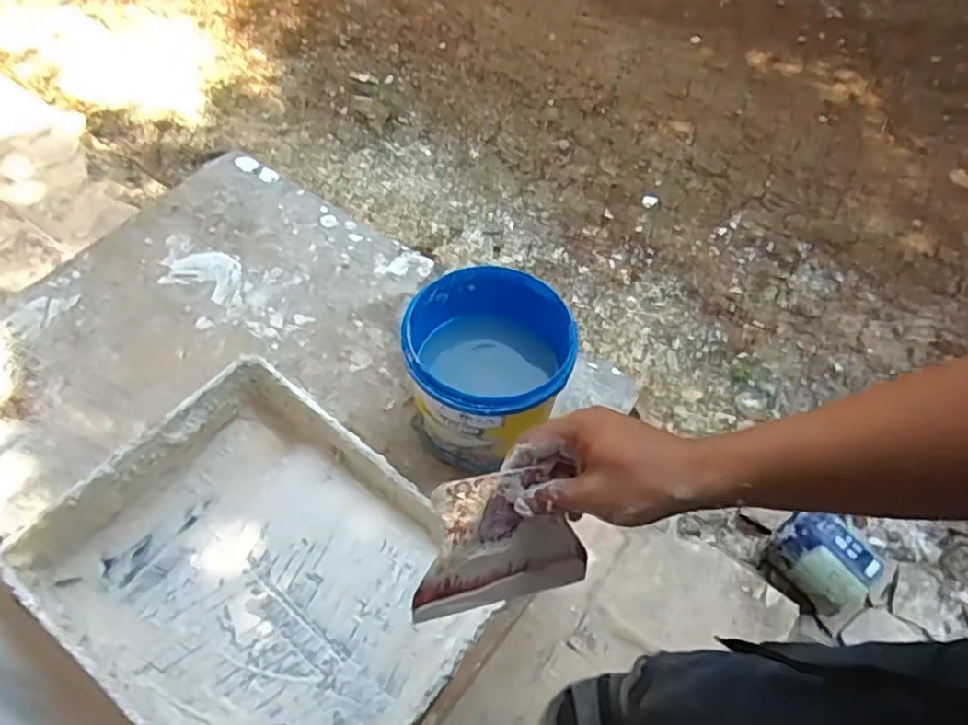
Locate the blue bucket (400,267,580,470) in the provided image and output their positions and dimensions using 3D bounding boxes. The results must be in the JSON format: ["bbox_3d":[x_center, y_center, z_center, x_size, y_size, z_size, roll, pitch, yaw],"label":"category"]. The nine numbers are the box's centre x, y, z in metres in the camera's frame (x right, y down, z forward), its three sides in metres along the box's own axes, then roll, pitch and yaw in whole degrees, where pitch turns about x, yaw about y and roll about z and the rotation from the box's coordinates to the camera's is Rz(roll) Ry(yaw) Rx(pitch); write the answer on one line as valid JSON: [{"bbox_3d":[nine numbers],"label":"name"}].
[{"bbox_3d":[0.004,0.013,0.678,0.154,0.146,0.162,2,57,-2],"label":"blue bucket"}]

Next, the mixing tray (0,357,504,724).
[{"bbox_3d":[-0.191,0.194,0.593,0.348,0.083,0.275,34,59,19],"label":"mixing tray"}]

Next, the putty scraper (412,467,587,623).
[{"bbox_3d":[0.013,0.113,0.419,0.114,0.103,0.005,-8,27,-17],"label":"putty scraper"}]

